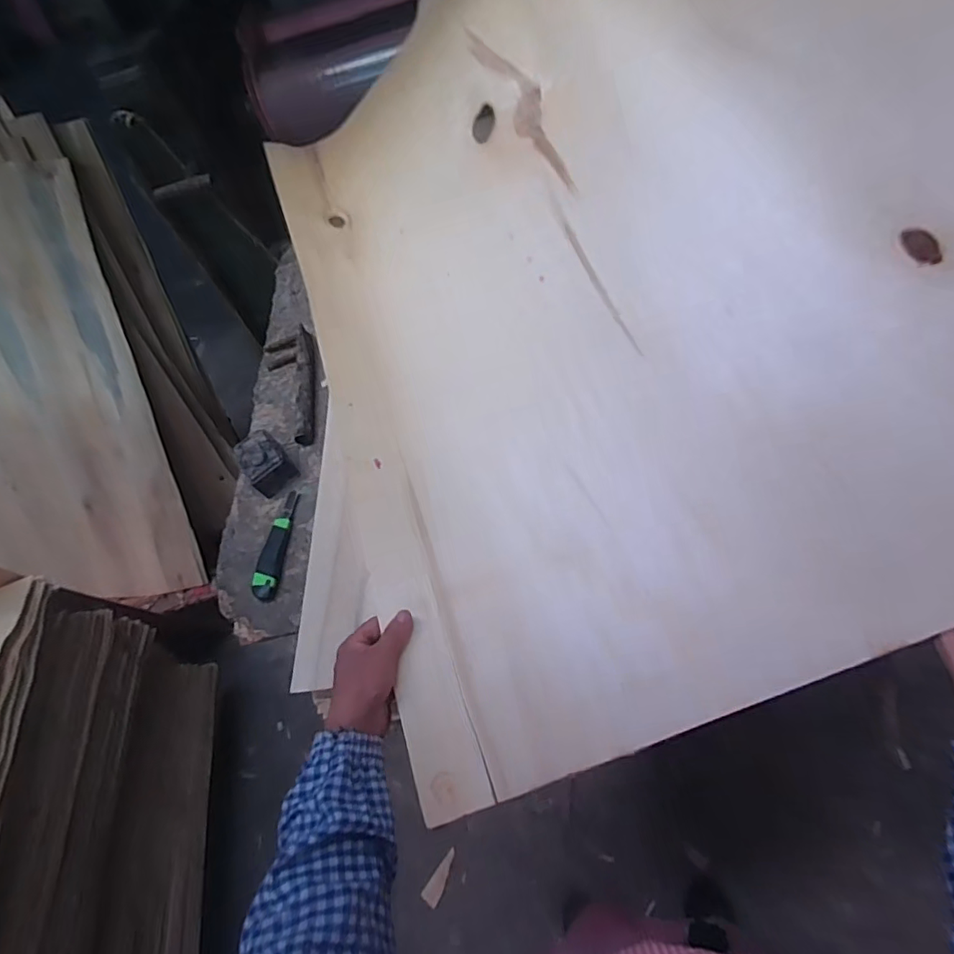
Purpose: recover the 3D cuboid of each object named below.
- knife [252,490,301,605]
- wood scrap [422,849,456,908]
[{"bbox_3d":[-0.339,0.114,0.914,0.038,0.024,0.197,0,56,5],"label":"knife"},{"bbox_3d":[-0.078,0.900,1.217,0.038,0.011,0.111,27,62,22],"label":"wood scrap"}]

